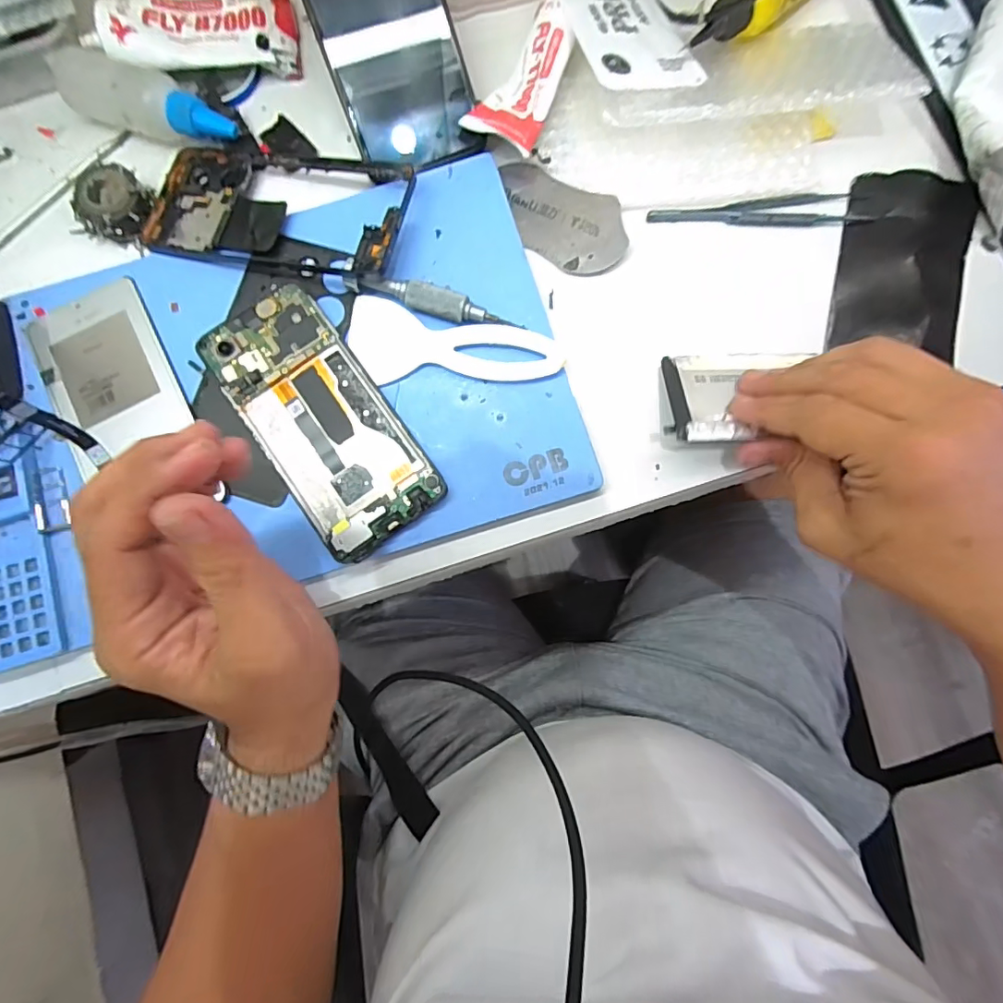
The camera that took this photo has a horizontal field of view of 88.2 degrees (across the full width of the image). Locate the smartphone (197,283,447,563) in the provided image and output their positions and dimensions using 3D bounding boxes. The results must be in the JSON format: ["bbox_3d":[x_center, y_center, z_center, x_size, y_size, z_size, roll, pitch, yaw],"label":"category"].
[{"bbox_3d":[-0.103,-0.047,0.295,0.070,0.010,0.159,-35,82,-5],"label":"smartphone"}]

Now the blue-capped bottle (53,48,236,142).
[{"bbox_3d":[-0.220,-0.248,0.321,0.112,0.037,0.032,21,84,5],"label":"blue-capped bottle"}]

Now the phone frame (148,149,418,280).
[{"bbox_3d":[-0.136,-0.178,0.319,0.165,0.012,0.078,11,78,12],"label":"phone frame"}]

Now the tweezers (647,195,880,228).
[{"bbox_3d":[0.159,-0.176,0.317,0.132,0.004,0.019,-5,82,1],"label":"tweezers"}]

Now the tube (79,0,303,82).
[{"bbox_3d":[-0.194,-0.303,0.334,0.118,0.030,0.060,-9,82,1],"label":"tube"}]

